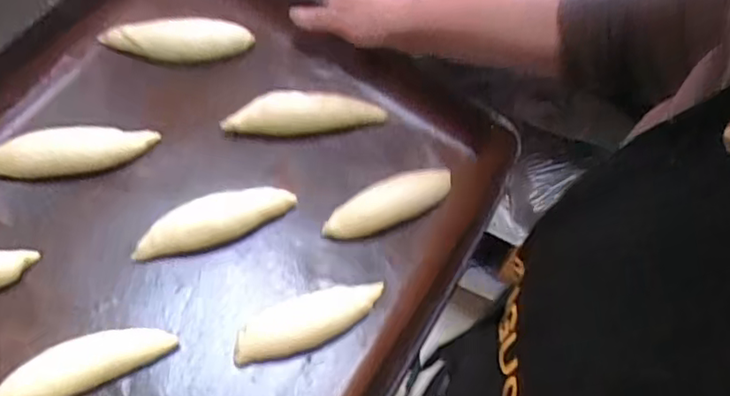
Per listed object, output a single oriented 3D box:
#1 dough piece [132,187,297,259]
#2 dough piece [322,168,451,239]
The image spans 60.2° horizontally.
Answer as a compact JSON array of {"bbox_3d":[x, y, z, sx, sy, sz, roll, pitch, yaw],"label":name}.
[{"bbox_3d":[-0.124,0.017,0.520,0.132,0.028,0.032,-25,68,-13],"label":"dough piece"},{"bbox_3d":[0.023,0.006,0.550,0.120,0.029,0.033,-28,68,-14],"label":"dough piece"}]

